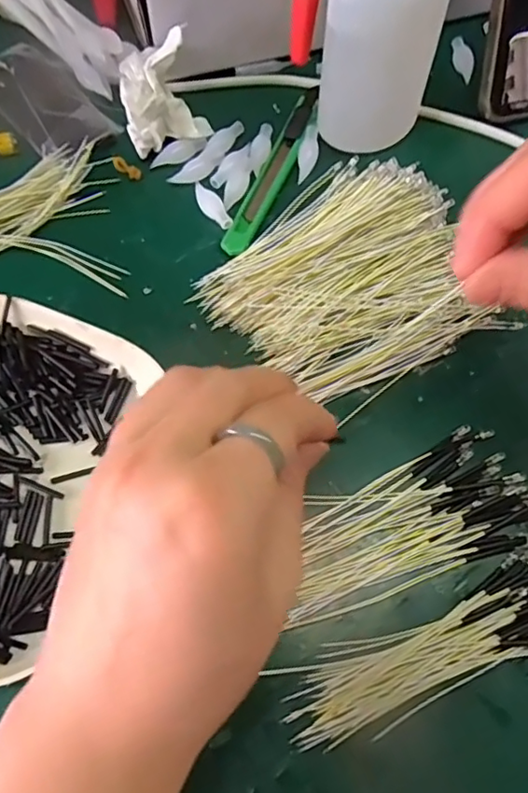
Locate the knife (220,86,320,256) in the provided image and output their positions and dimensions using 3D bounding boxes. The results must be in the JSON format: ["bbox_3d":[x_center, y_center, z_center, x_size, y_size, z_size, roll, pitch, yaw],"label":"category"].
[{"bbox_3d":[0.005,-0.121,0.305,0.013,0.006,0.116,21,67,8],"label":"knife"}]

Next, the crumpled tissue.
[{"bbox_3d":[-0.055,-0.162,0.303,0.041,0.038,0.050,-15,67,-8],"label":"crumpled tissue"}]

